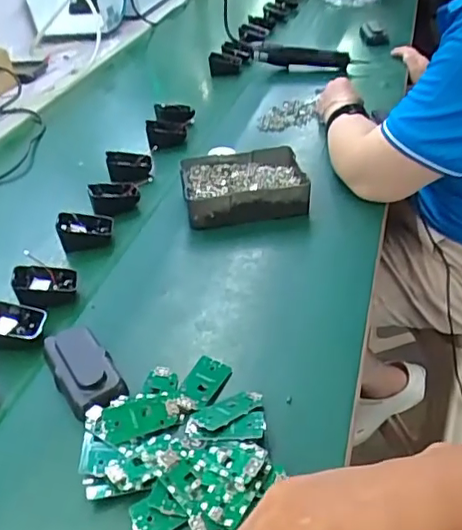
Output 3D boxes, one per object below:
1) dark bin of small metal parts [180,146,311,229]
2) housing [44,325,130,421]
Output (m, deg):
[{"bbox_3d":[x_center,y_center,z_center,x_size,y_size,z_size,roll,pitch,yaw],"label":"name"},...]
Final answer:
[{"bbox_3d":[0.018,-0.106,0.760,0.162,0.046,0.126,-12,38,-5],"label":"dark bin of small metal parts"},{"bbox_3d":[-0.137,0.094,0.521,0.051,0.022,0.105,-25,41,-20],"label":"housing"}]

